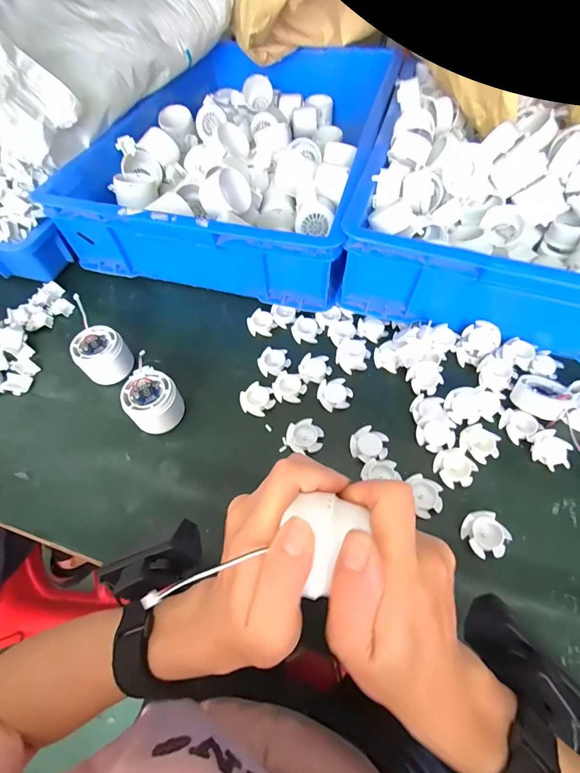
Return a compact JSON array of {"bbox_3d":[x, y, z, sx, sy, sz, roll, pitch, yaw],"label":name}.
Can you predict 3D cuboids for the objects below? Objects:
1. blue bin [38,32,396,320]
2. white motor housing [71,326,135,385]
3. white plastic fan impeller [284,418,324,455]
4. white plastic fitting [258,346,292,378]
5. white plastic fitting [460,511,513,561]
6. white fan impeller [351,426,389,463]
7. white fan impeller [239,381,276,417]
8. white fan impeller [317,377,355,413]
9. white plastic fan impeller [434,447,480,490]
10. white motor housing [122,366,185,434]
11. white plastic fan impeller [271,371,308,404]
[{"bbox_3d":[-0.063,-0.427,0.600,0.414,0.116,0.587,13,61,10],"label":"blue bin"},{"bbox_3d":[-0.234,-0.037,0.452,0.057,0.056,0.056,-1,59,2],"label":"white motor housing"},{"bbox_3d":[0.016,0.059,0.406,0.042,0.016,0.039,-1,59,2],"label":"white plastic fan impeller"},{"bbox_3d":[-0.020,-0.030,0.462,0.040,0.014,0.037,10,60,8],"label":"white plastic fitting"},{"bbox_3d":[0.187,0.143,0.343,0.037,0.014,0.040,-1,59,2],"label":"white plastic fitting"},{"bbox_3d":[0.088,0.067,0.397,0.040,0.013,0.040,-1,59,2],"label":"white fan impeller"},{"bbox_3d":[-0.039,0.016,0.432,0.038,0.011,0.038,34,66,20],"label":"white fan impeller"},{"bbox_3d":[0.055,0.010,0.436,0.040,0.009,0.040,-1,64,3],"label":"white fan impeller"},{"bbox_3d":[0.176,0.086,0.378,0.039,0.008,0.040,-1,59,2],"label":"white plastic fan impeller"},{"bbox_3d":[-0.157,0.019,0.413,0.059,0.056,0.057,-1,59,2],"label":"white motor housing"},{"bbox_3d":[0.000,0.000,0.439,0.040,0.008,0.037,10,60,8],"label":"white plastic fan impeller"}]

